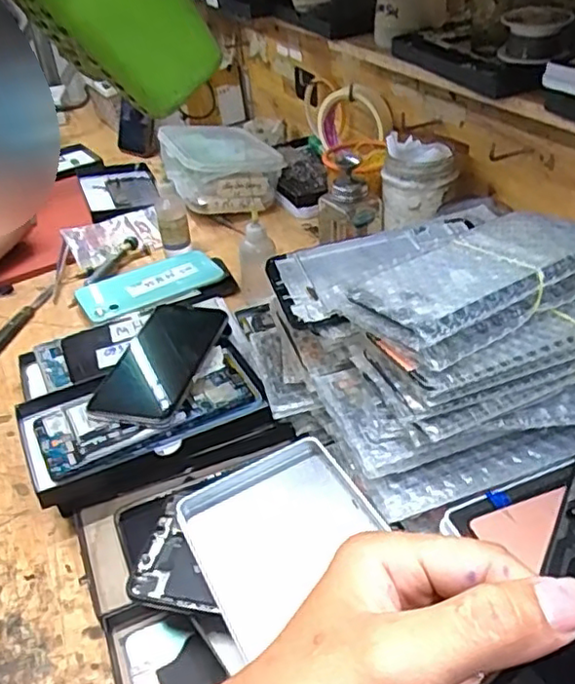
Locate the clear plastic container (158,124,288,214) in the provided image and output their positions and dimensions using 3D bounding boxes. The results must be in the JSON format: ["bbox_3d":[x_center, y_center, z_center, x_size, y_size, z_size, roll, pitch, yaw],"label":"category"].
[{"bbox_3d":[-0.093,-0.233,0.859,0.143,0.082,0.166,-15,38,-13],"label":"clear plastic container"}]

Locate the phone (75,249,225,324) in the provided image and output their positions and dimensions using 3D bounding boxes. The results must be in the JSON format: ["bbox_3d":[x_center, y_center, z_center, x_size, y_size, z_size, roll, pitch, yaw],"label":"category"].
[{"bbox_3d":[-0.148,-0.065,0.690,0.152,0.013,0.076,-24,40,-23],"label":"phone"}]

